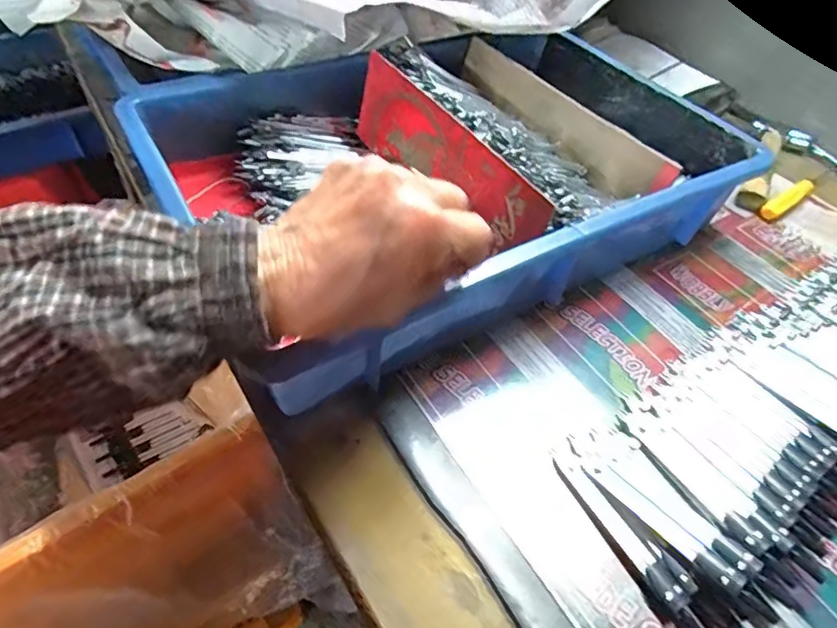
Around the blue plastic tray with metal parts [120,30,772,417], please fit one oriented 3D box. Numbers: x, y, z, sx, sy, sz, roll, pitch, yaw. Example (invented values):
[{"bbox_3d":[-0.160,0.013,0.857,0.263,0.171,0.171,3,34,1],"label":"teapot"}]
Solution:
[{"bbox_3d":[0.024,-0.121,0.440,0.409,0.085,0.290,-23,54,-23],"label":"blue plastic tray with metal parts"}]

